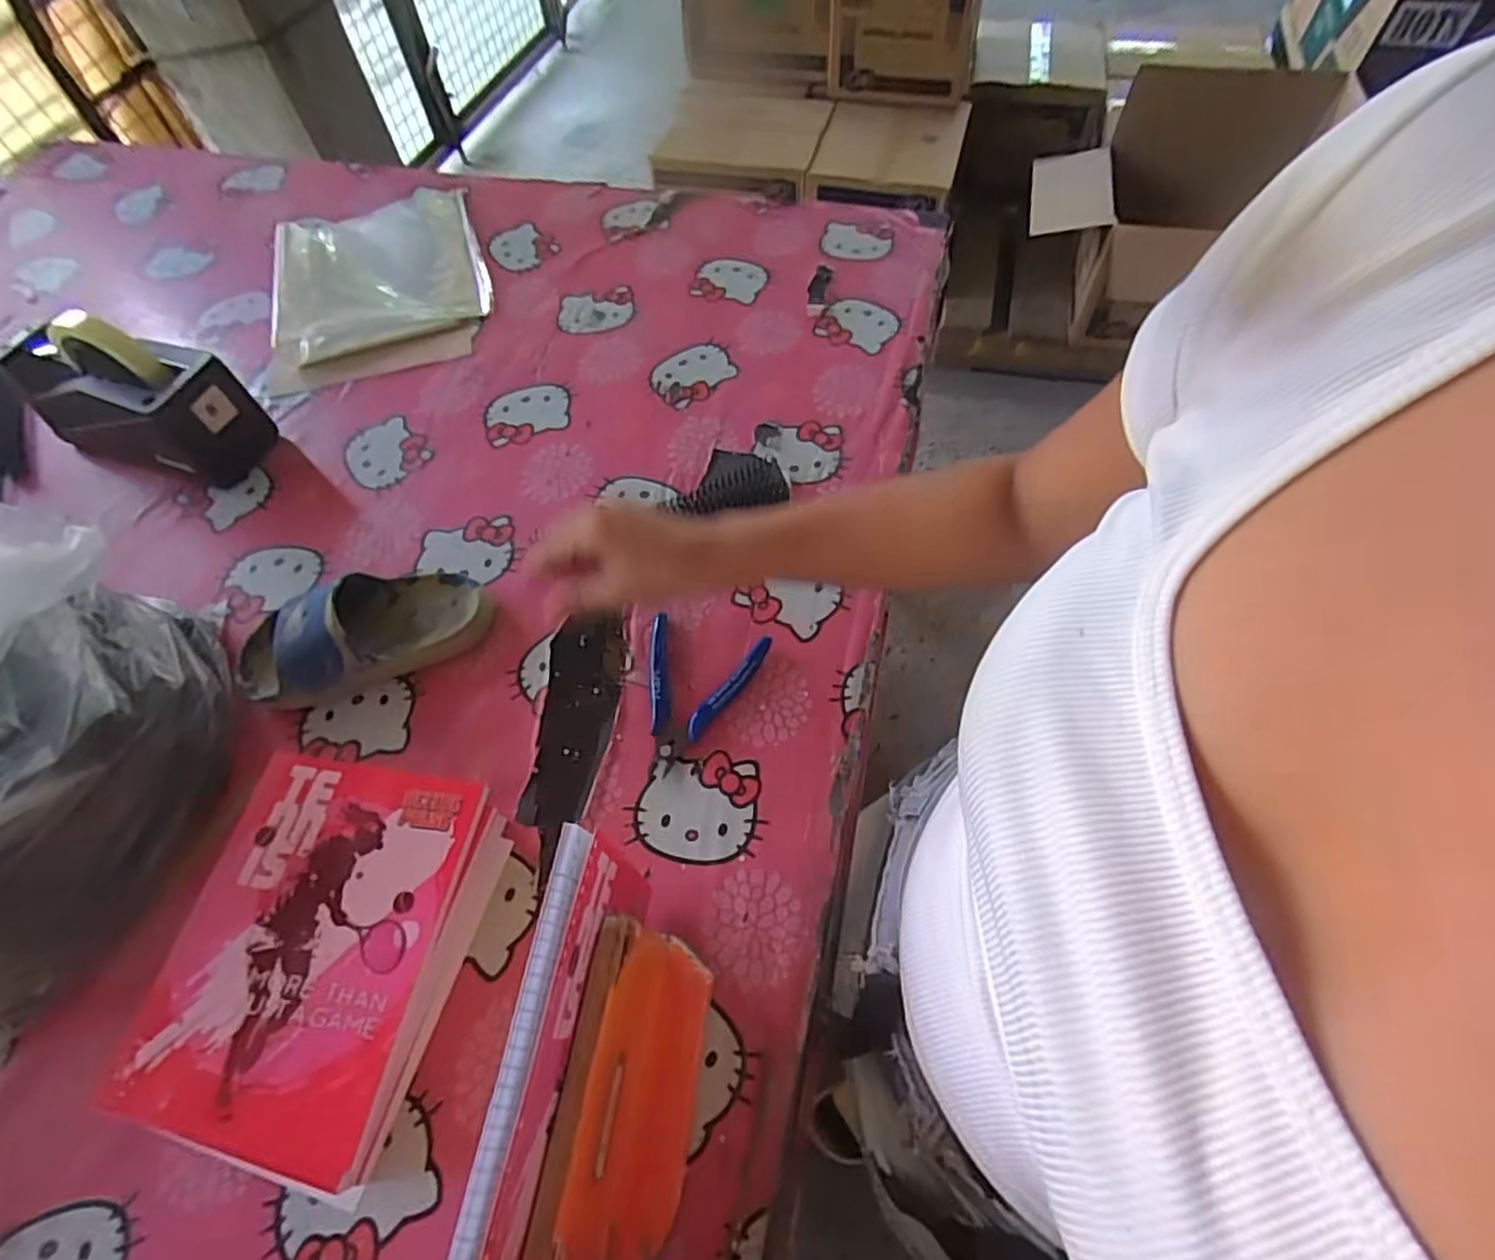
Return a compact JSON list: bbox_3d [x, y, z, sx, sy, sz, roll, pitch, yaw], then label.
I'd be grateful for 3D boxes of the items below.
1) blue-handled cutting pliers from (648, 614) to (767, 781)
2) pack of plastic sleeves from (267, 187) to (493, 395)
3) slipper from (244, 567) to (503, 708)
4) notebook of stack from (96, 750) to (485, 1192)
[{"bbox_3d":[-0.040,0.046,0.491,0.082,0.020,0.108,13,61,12],"label":"blue-handled cutting pliers"},{"bbox_3d":[-0.395,-0.390,0.758,0.215,0.029,0.312,-14,60,-3],"label":"pack of plastic sleeves"},{"bbox_3d":[-0.286,-0.002,0.515,0.179,0.052,0.077,-22,60,-8],"label":"slipper"},{"bbox_3d":[-0.254,0.178,0.405,0.148,0.008,0.203,6,61,7],"label":"notebook of stack"}]

